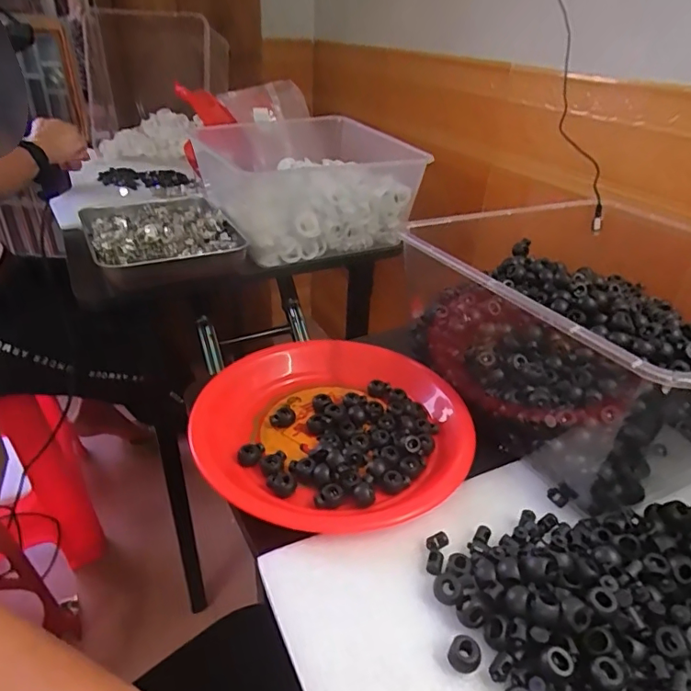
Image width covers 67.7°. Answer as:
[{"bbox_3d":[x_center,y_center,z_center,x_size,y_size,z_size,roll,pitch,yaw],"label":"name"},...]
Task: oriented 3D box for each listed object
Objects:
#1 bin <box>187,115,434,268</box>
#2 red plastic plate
[{"bbox_3d":[-0.075,-0.275,0.884,0.280,0.152,0.354,-14,36,-25],"label":"bin"},{"bbox_3d":[-0.010,0.064,0.445,0.223,0.034,0.227,2,33,-1],"label":"red plastic plate"}]

